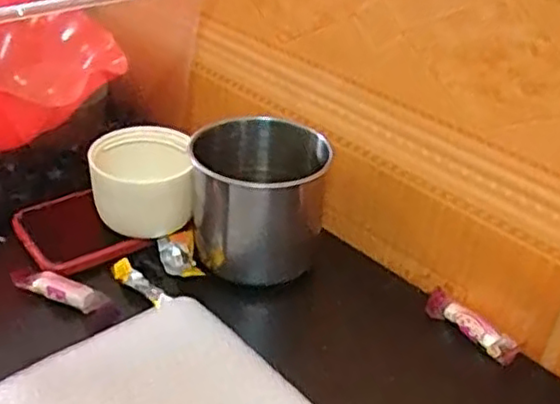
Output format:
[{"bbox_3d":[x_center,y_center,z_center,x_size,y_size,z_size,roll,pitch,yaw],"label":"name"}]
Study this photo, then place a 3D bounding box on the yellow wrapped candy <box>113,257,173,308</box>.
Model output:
[{"bbox_3d":[-0.081,0.048,0.400,0.015,0.006,0.048,-27,44,-36],"label":"yellow wrapped candy"}]

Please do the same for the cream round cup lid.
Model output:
[{"bbox_3d":[-0.087,-0.011,0.438,0.060,0.054,0.067,-3,35,-11],"label":"cream round cup lid"}]

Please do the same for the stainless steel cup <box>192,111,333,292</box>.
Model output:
[{"bbox_3d":[-0.013,-0.004,0.421,0.079,0.076,0.067,3,34,-2],"label":"stainless steel cup"}]

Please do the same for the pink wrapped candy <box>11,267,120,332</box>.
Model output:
[{"bbox_3d":[-0.121,0.053,0.387,0.068,0.013,0.021,21,37,22],"label":"pink wrapped candy"}]

